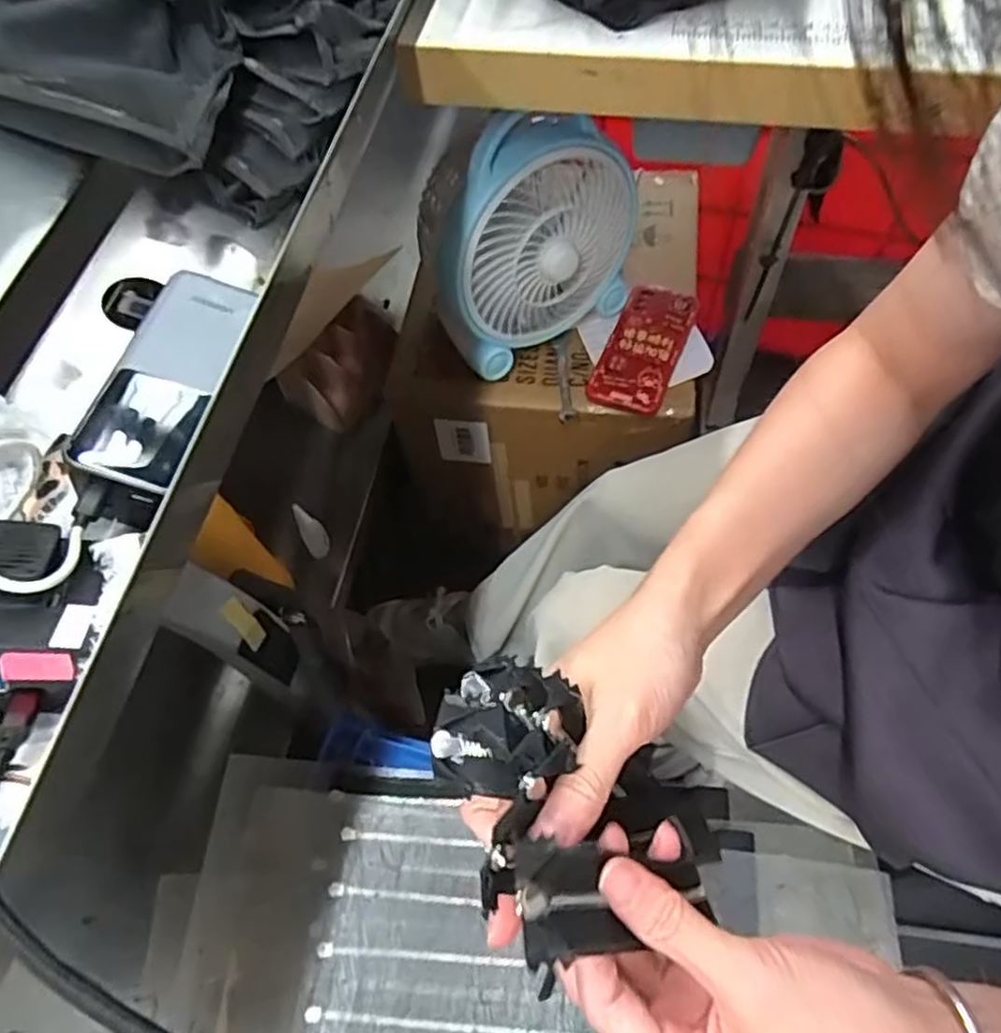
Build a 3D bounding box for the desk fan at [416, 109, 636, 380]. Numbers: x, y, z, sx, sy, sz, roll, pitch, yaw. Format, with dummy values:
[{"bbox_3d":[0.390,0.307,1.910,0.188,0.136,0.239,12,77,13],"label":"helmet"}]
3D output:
[{"bbox_3d":[0.028,-0.276,0.677,0.216,0.220,0.113,-28,64,-10],"label":"desk fan"}]

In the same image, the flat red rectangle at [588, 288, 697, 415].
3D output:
[{"bbox_3d":[0.152,-0.178,0.750,0.074,0.012,0.159,20,66,14],"label":"flat red rectangle"}]

